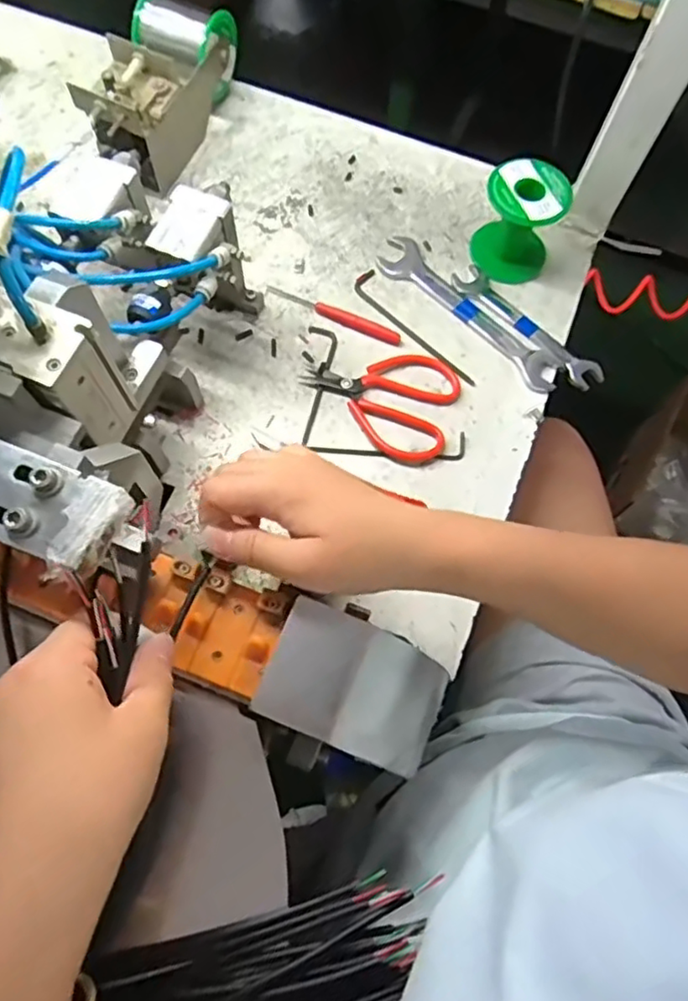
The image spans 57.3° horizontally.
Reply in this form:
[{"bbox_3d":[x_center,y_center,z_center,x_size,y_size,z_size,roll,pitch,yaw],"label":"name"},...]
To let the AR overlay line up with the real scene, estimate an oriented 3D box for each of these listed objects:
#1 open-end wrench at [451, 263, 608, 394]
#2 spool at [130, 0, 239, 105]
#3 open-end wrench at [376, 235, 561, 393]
[{"bbox_3d":[0.160,-0.151,0.550,0.031,0.010,0.152,-41,77,-15],"label":"open-end wrench"},{"bbox_3d":[-0.146,-0.421,0.590,0.084,0.070,0.063,24,71,6],"label":"spool"},{"bbox_3d":[0.110,-0.165,0.551,0.191,0.013,0.041,42,74,12],"label":"open-end wrench"}]

